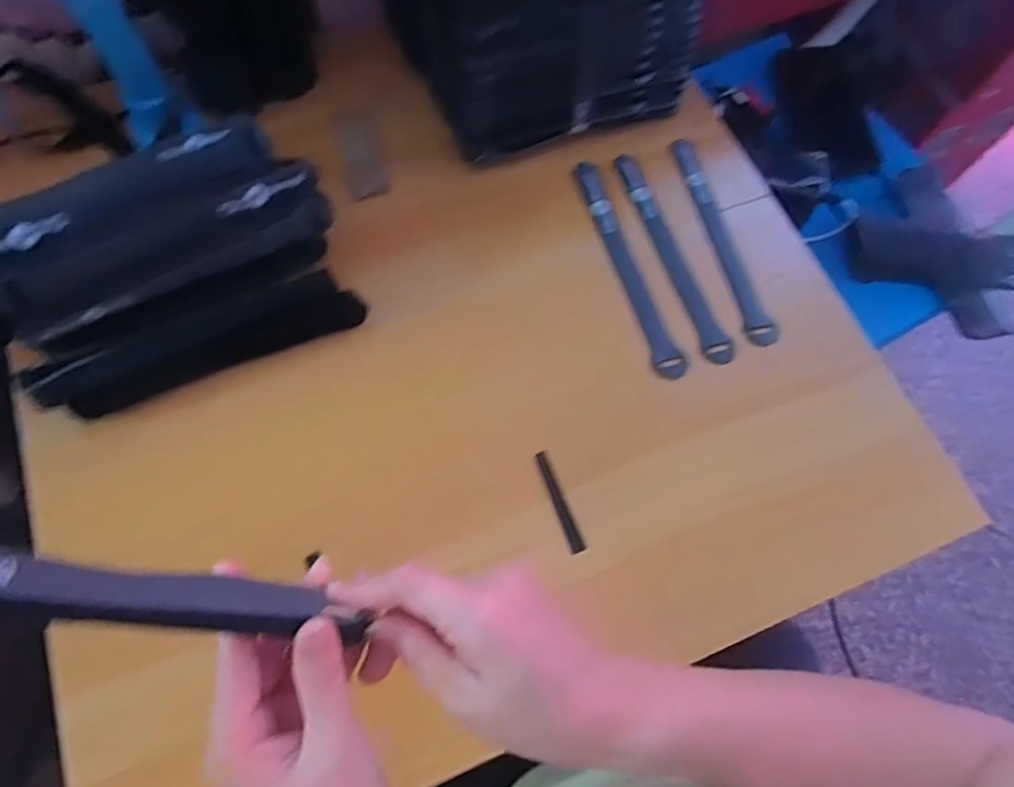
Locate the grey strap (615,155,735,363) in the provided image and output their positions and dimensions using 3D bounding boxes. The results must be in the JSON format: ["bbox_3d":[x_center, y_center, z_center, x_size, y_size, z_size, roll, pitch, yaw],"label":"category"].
[{"bbox_3d":[0.130,-0.113,0.485,0.020,0.006,0.204,-15,71,-8],"label":"grey strap"}]

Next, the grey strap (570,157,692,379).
[{"bbox_3d":[0.093,-0.102,0.476,0.022,0.005,0.200,-14,71,-8],"label":"grey strap"}]

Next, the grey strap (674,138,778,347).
[{"bbox_3d":[0.173,-0.129,0.495,0.021,0.008,0.199,-9,70,-6],"label":"grey strap"}]

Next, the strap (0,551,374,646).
[{"bbox_3d":[-0.141,0.071,0.220,0.192,0.014,0.021,23,59,-35],"label":"strap"}]

